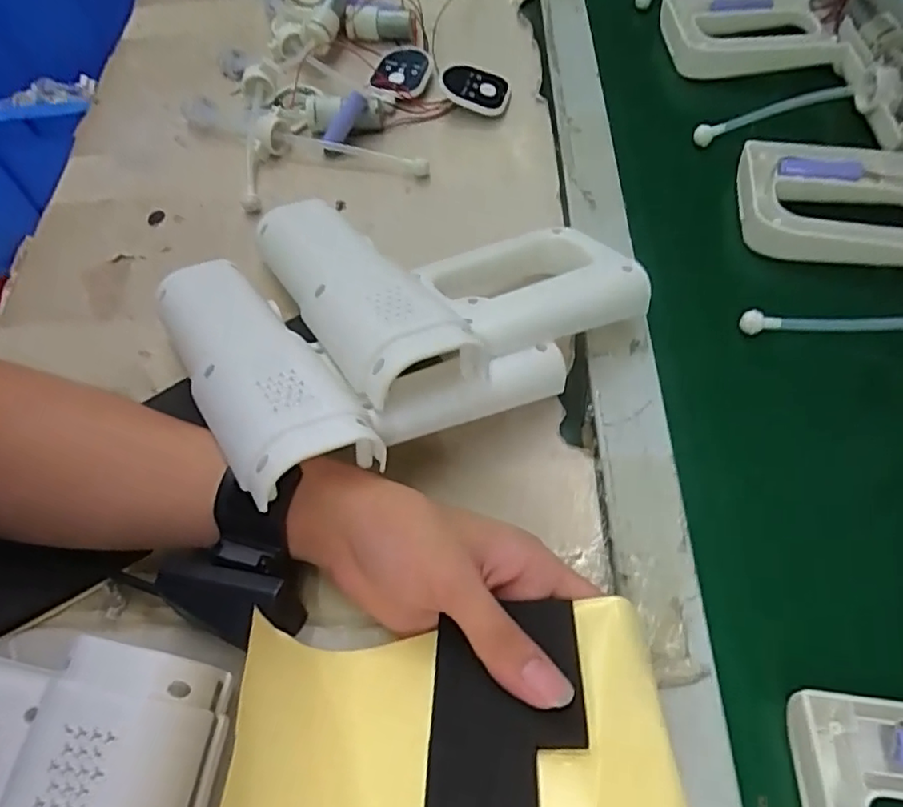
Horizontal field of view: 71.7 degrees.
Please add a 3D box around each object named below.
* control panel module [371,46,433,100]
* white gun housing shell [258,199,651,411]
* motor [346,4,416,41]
[{"bbox_3d":[-0.042,-0.281,0.532,0.046,0.018,0.073,7,61,7],"label":"control panel module"},{"bbox_3d":[-0.007,-0.090,0.400,0.196,0.035,0.196,-16,43,-22],"label":"white gun housing shell"},{"bbox_3d":[-0.062,-0.340,0.561,0.064,0.020,0.031,7,61,7],"label":"motor"}]

